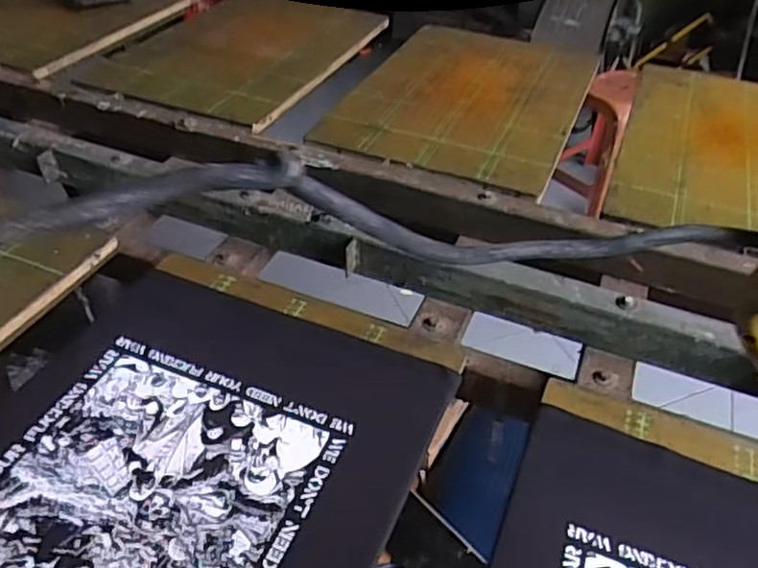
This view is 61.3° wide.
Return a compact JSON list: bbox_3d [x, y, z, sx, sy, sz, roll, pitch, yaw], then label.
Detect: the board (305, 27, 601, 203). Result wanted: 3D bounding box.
[{"bbox_3d":[0.174,-0.355,1.184,0.390,0.012,0.551,18,44,17],"label":"board"}]

